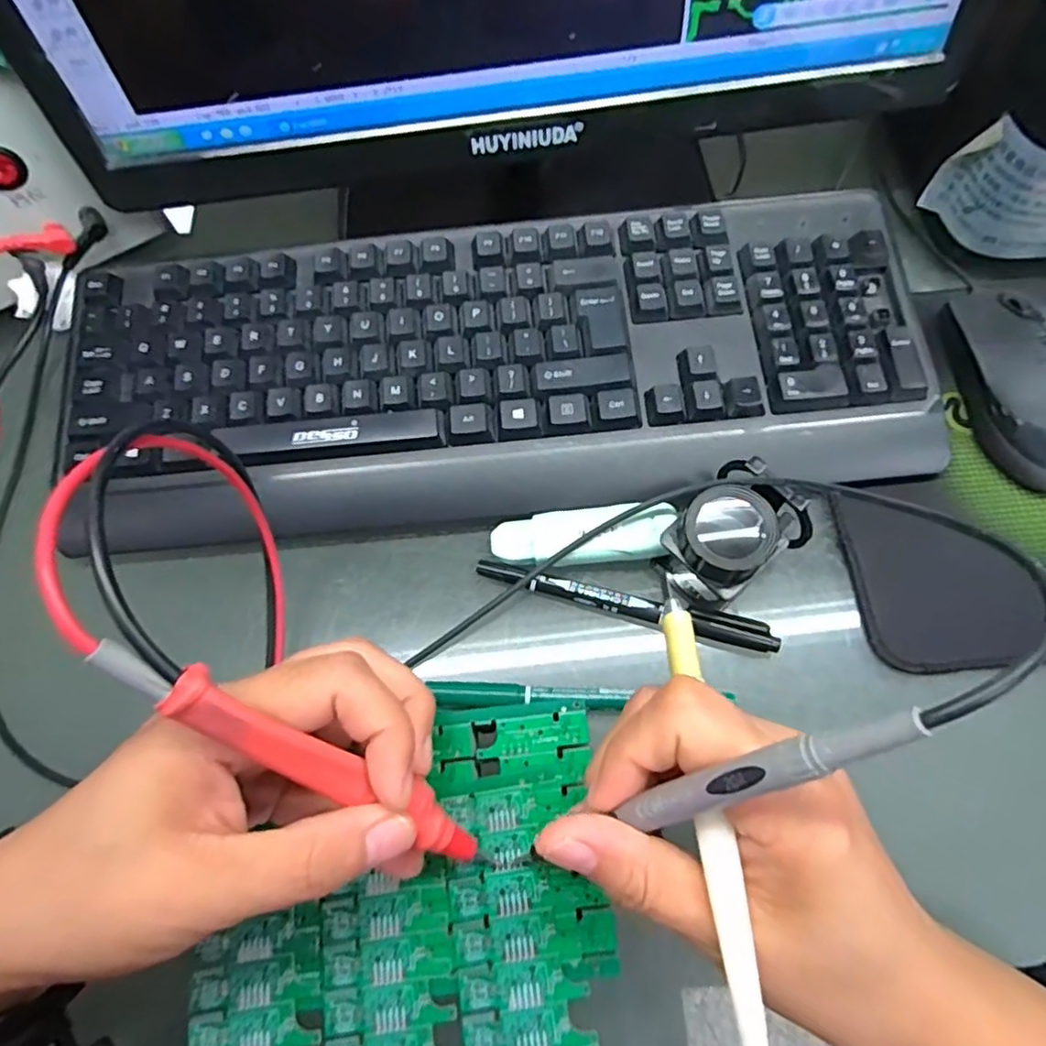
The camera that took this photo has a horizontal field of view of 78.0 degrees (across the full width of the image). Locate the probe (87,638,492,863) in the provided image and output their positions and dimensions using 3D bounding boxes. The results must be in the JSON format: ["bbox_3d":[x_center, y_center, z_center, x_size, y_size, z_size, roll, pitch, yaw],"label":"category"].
[{"bbox_3d":[-0.054,0.071,0.186,0.141,0.014,0.014,43,76,-29],"label":"probe"}]

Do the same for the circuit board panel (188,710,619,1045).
[{"bbox_3d":[-0.041,0.128,0.220,0.138,0.004,0.105,-9,67,-2],"label":"circuit board panel"}]

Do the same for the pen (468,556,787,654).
[{"bbox_3d":[0.046,0.037,0.300,0.139,0.014,0.012,15,75,5],"label":"pen"}]

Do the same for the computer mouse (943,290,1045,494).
[{"bbox_3d":[0.248,-0.071,0.317,0.052,0.030,0.106,-1,75,1],"label":"computer mouse"}]

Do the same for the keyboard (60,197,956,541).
[{"bbox_3d":[-0.013,-0.082,0.332,0.421,0.025,0.158,-5,75,0],"label":"keyboard"}]

